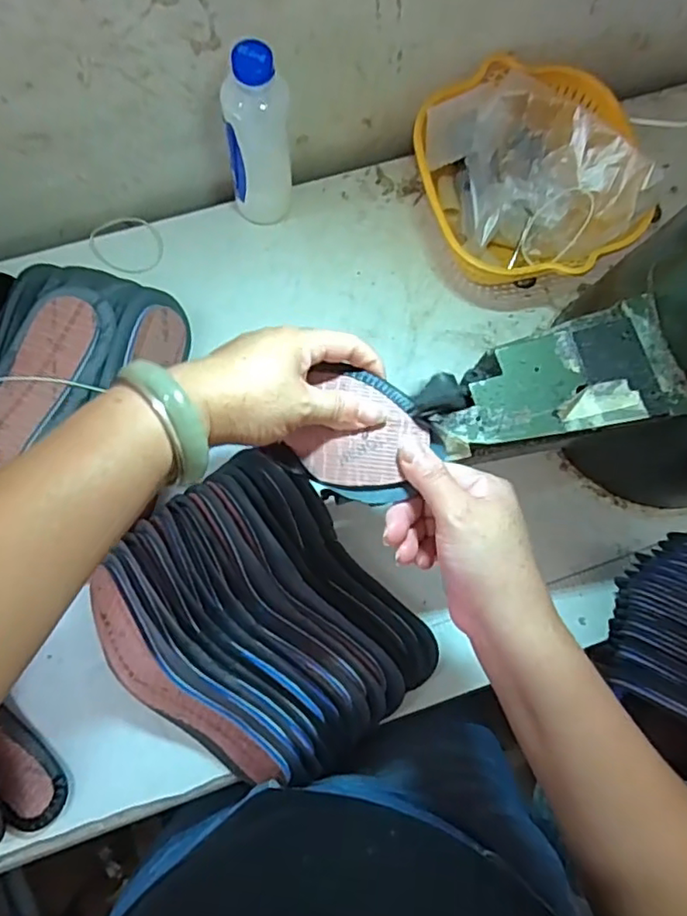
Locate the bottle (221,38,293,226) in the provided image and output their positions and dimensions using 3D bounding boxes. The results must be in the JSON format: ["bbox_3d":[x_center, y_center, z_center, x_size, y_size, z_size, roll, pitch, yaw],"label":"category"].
[{"bbox_3d":[-0.074,-0.272,0.531,0.045,0.171,0.047,26,81,6],"label":"bottle"}]

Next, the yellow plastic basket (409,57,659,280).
[{"bbox_3d":[0.172,-0.259,0.575,0.198,0.083,0.212,0,79,1],"label":"yellow plastic basket"}]

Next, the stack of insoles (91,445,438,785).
[{"bbox_3d":[-0.067,0.133,0.487,0.201,0.066,0.240,-42,81,-6],"label":"stack of insoles"}]

